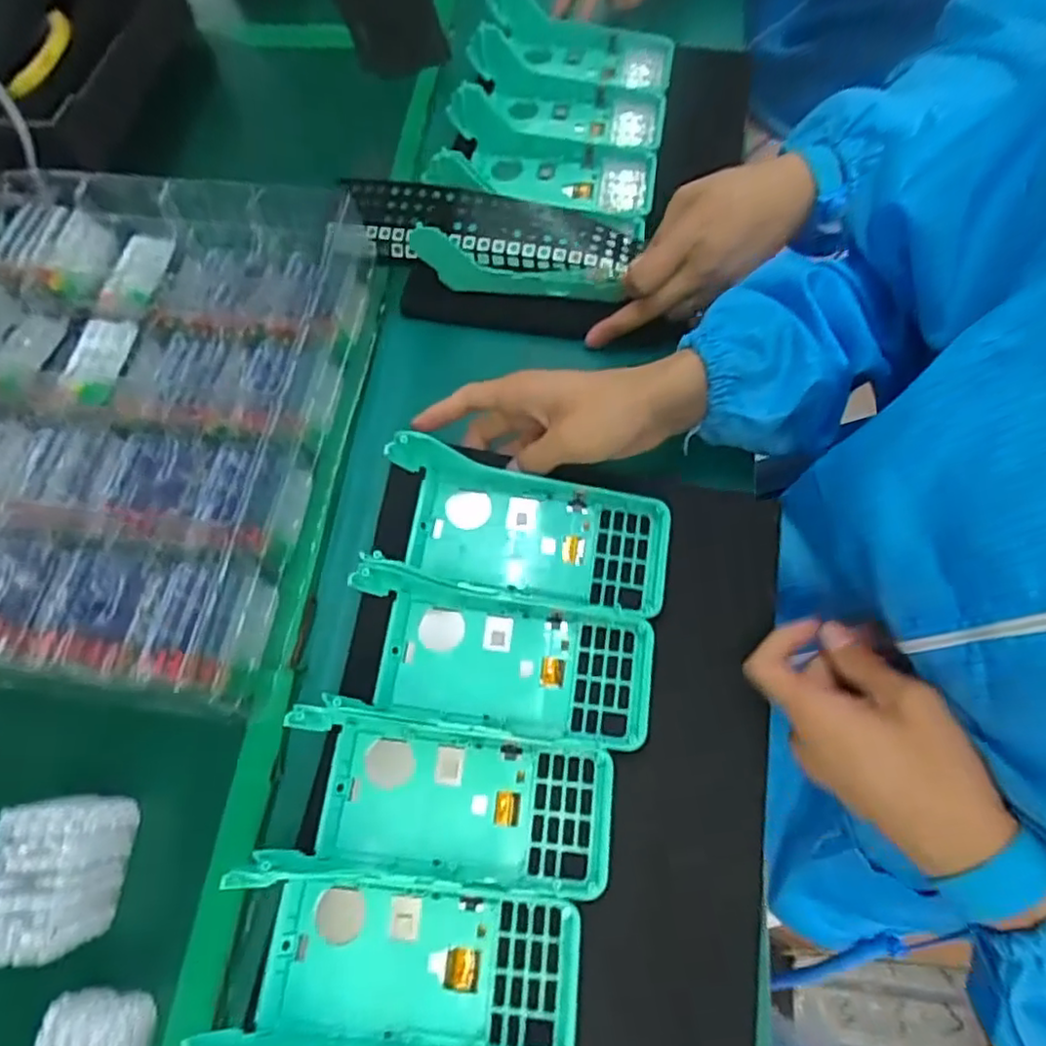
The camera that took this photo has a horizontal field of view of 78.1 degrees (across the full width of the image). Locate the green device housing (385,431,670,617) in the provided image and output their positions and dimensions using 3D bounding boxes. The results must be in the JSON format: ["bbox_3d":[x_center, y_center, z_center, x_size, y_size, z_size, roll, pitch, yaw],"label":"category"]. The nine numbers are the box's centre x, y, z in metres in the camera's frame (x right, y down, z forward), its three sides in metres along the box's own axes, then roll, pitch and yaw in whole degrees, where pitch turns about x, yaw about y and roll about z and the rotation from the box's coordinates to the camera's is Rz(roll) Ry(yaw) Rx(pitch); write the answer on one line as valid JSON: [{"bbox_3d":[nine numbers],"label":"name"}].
[{"bbox_3d":[0.004,0.000,0.382,0.169,0.053,0.072,17,66,-1],"label":"green device housing"}]

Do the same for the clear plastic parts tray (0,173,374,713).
[{"bbox_3d":[-0.277,-0.082,0.417,0.301,0.062,0.356,6,67,6],"label":"clear plastic parts tray"}]

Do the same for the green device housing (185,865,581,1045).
[{"bbox_3d":[-0.063,0.221,0.318,0.177,0.025,0.077,4,66,0],"label":"green device housing"}]

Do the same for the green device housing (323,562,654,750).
[{"bbox_3d":[-0.014,0.079,0.374,0.172,0.029,0.079,7,67,7],"label":"green device housing"}]

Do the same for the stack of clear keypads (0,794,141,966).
[{"bbox_3d":[-0.236,0.177,0.328,0.044,0.048,0.069,1,70,1],"label":"stack of clear keypads"}]

